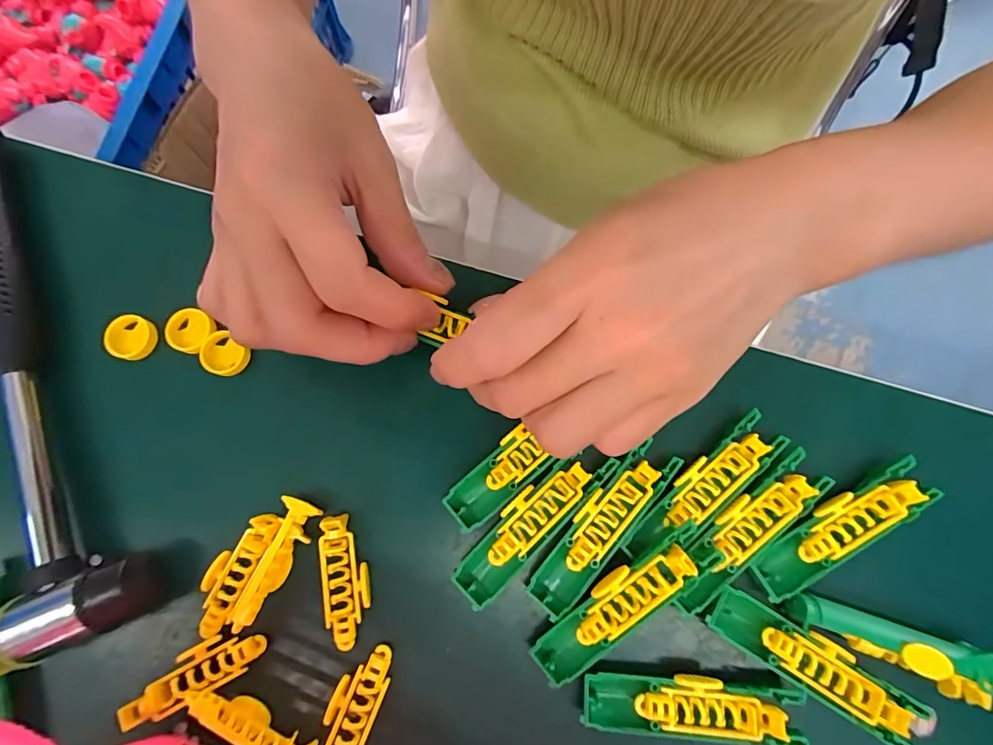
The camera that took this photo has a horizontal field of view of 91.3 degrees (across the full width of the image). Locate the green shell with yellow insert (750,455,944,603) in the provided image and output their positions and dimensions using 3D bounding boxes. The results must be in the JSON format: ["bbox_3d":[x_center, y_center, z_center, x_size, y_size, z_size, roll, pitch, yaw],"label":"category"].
[{"bbox_3d":[0.132,0.058,0.183,0.074,0.013,0.018,-32,78,-6],"label":"green shell with yellow insert"}]

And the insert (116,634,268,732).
[{"bbox_3d":[-0.112,0.111,0.180,0.047,0.014,0.016,-27,78,-5],"label":"insert"}]

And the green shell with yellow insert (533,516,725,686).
[{"bbox_3d":[0.044,0.084,0.176,0.075,0.008,0.018,-43,79,7],"label":"green shell with yellow insert"}]

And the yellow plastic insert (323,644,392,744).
[{"bbox_3d":[-0.054,0.125,0.175,0.017,0.010,0.048,21,78,6],"label":"yellow plastic insert"}]

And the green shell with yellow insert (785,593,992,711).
[{"bbox_3d":[0.146,0.098,0.174,0.077,0.014,0.018,20,78,6],"label":"green shell with yellow insert"}]

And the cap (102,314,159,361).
[{"bbox_3d":[-0.161,-0.015,0.213,0.019,0.005,0.019,0,77,1],"label":"cap"}]

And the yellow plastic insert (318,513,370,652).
[{"bbox_3d":[-0.059,0.080,0.187,0.017,0.010,0.048,-8,77,0],"label":"yellow plastic insert"}]

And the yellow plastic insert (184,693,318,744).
[{"bbox_3d":[-0.087,0.127,0.173,0.047,0.011,0.013,35,80,9],"label":"yellow plastic insert"}]

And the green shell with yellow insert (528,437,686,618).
[{"bbox_3d":[0.040,0.059,0.189,0.019,0.018,0.074,40,81,10],"label":"green shell with yellow insert"}]

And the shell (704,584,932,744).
[{"bbox_3d":[0.115,0.105,0.173,0.075,0.009,0.019,31,80,8],"label":"shell"}]

